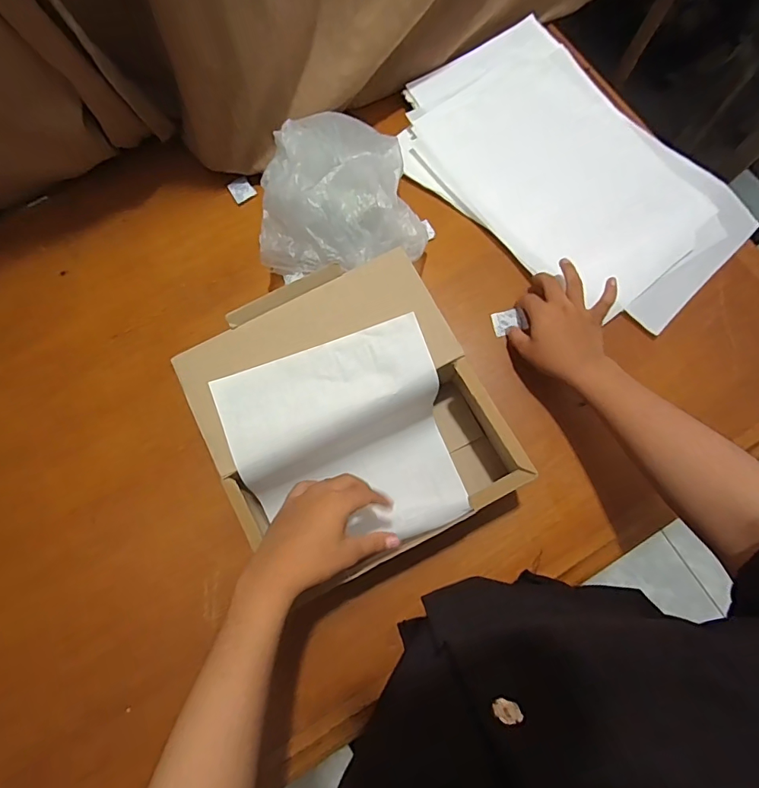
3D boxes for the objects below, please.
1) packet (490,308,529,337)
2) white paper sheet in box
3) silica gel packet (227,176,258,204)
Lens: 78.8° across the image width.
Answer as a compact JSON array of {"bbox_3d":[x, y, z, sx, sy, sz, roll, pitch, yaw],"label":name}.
[{"bbox_3d":[0.158,-0.089,0.570,0.035,0.008,0.028,-12,80,-1],"label":"packet"},{"bbox_3d":[-0.031,0.058,0.487,0.209,0.096,0.207,-19,80,-3],"label":"white paper sheet in box"},{"bbox_3d":[-0.184,-0.273,0.620,0.029,0.004,0.034,-32,81,-5],"label":"silica gel packet"}]

